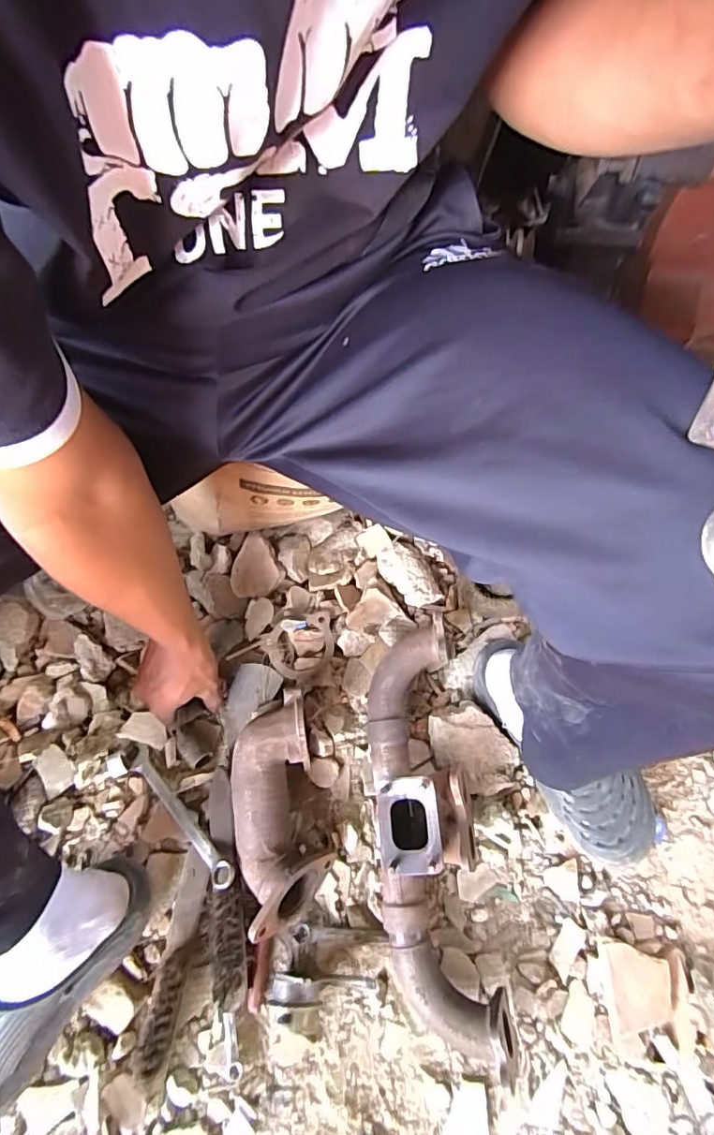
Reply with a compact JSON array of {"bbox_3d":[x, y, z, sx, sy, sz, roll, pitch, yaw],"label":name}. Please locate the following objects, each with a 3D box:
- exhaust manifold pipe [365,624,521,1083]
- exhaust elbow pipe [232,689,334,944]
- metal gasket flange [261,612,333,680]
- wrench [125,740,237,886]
[{"bbox_3d":[0.076,0.282,0.588,0.105,0.104,0.427,-4,73,-2],"label":"exhaust manifold pipe"},{"bbox_3d":[-0.091,0.272,0.593,0.103,0.085,0.236,-12,73,-5],"label":"exhaust elbow pipe"},{"bbox_3d":[-0.075,0.102,0.674,0.090,0.015,0.077,-13,70,-2],"label":"metal gasket flange"},{"bbox_3d":[-0.210,0.290,0.619,0.026,0.016,0.204,-43,60,-17],"label":"wrench"}]

